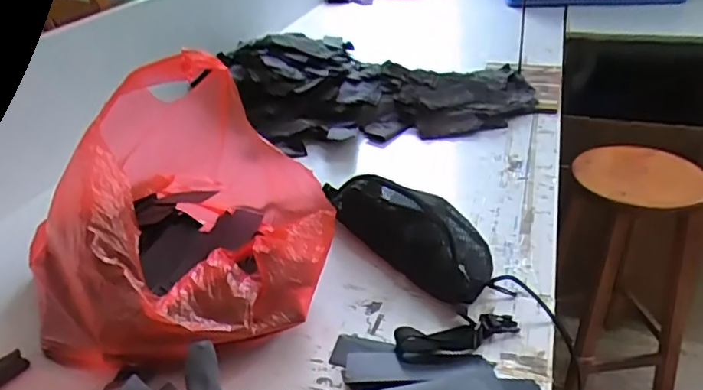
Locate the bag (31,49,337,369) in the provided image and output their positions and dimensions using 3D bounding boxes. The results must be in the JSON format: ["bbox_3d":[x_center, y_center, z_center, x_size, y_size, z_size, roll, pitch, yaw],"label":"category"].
[{"bbox_3d":[-0.203,0.016,0.671,0.325,0.270,0.340,20,39,33],"label":"bag"}]

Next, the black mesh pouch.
[{"bbox_3d":[0.075,0.036,0.801,0.135,0.072,0.320,-28,39,-34],"label":"black mesh pouch"}]

